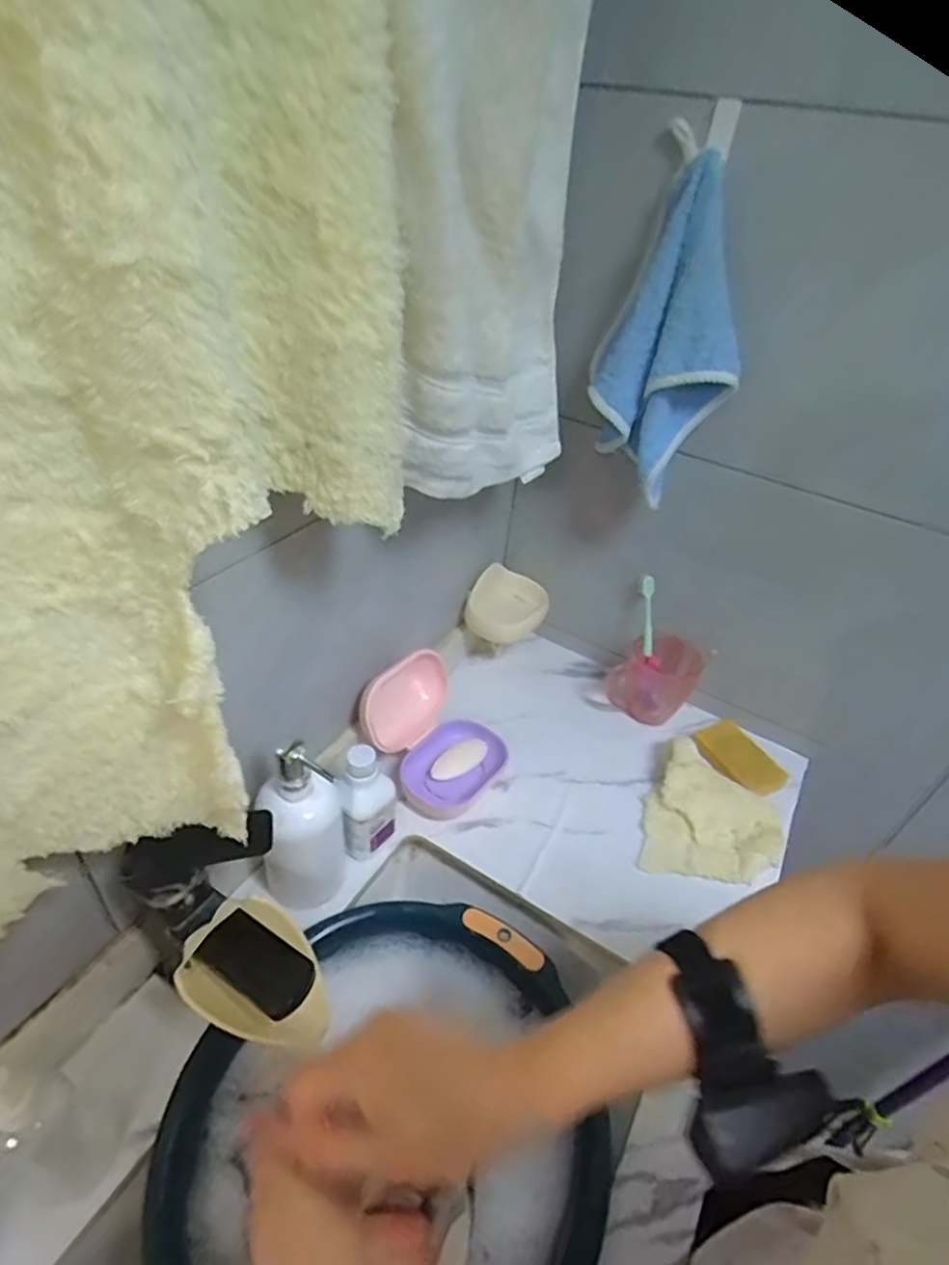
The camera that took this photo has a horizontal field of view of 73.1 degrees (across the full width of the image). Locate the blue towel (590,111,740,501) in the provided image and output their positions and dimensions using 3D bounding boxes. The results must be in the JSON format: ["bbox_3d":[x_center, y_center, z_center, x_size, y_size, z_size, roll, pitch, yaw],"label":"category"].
[{"bbox_3d":[0.198,-0.307,0.642,0.126,0.316,0.102,8,19,1],"label":"blue towel"}]

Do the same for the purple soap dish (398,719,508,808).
[{"bbox_3d":[-0.022,0.152,0.745,0.081,0.044,0.120,30,45,25],"label":"purple soap dish"}]

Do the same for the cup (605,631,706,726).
[{"bbox_3d":[0.241,0.062,0.855,0.100,0.100,0.081,26,43,21],"label":"cup"}]

